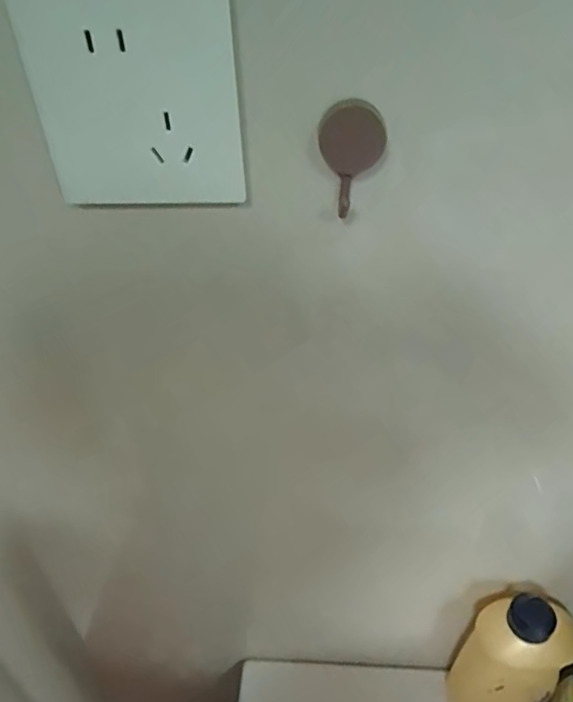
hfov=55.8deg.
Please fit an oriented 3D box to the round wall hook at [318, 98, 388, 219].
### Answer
[{"bbox_3d":[0.028,-0.083,0.233,0.028,0.046,0.011,2,38,6],"label":"round wall hook"}]

